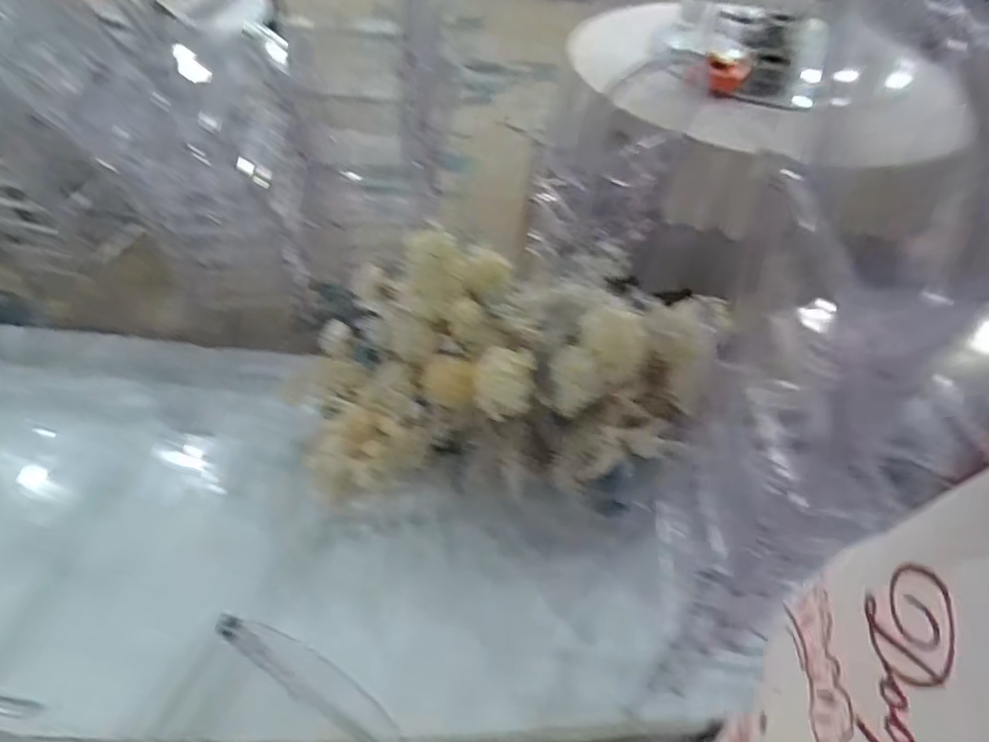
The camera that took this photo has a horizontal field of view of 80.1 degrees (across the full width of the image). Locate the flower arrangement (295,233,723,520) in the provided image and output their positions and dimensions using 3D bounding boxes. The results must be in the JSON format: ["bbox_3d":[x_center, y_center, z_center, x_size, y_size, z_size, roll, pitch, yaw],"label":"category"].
[{"bbox_3d":[-0.045,-0.009,1.516,1.046,0.443,0.619,9,47,5],"label":"flower arrangement"}]

